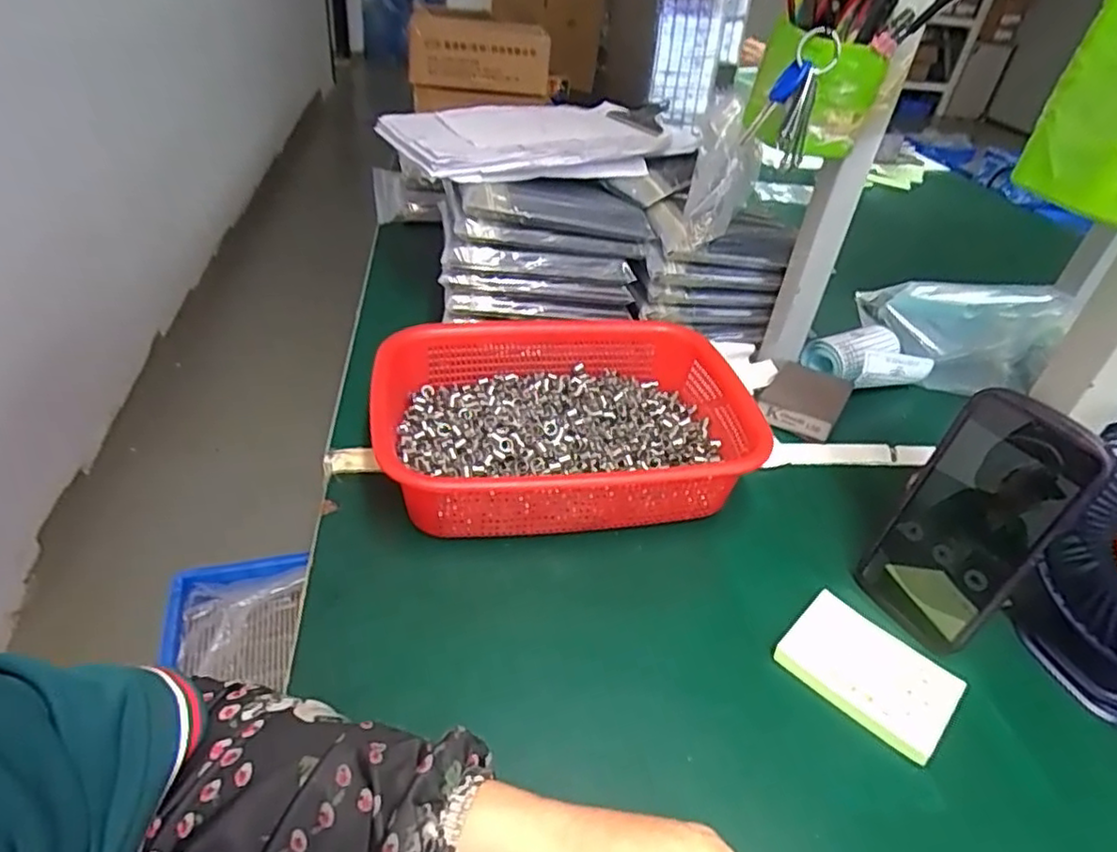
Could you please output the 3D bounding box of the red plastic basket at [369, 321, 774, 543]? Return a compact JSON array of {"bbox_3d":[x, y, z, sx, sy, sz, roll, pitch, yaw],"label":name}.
[{"bbox_3d":[0.010,-0.003,0.526,0.284,0.072,0.210,-2,38,-12],"label":"red plastic basket"}]

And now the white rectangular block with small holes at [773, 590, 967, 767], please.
[{"bbox_3d":[0.192,0.152,0.408,0.095,0.011,0.070,33,44,30],"label":"white rectangular block with small holes"}]

